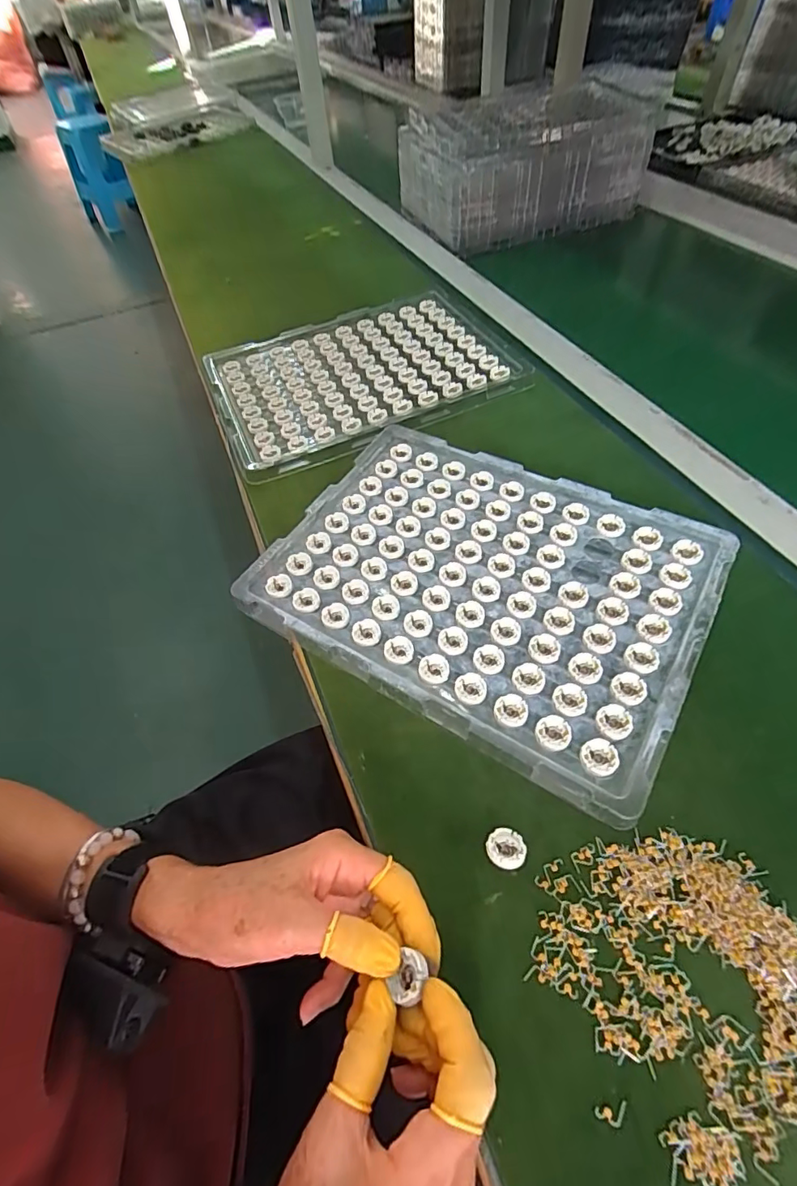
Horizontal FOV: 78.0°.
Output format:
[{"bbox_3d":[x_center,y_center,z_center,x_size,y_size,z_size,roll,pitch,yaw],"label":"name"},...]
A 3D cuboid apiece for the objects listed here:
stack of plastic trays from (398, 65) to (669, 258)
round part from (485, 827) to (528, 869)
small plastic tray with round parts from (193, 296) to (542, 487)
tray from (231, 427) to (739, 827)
[{"bbox_3d":[0.194,-0.748,0.847,0.361,0.124,0.283,-19,55,-9],"label":"stack of plastic trays"},{"bbox_3d":[0.065,0.155,0.299,0.022,0.011,0.022,-2,55,3],"label":"round part"},{"bbox_3d":[-0.048,-0.272,0.608,0.344,0.017,0.261,-21,56,-10],"label":"small plastic tray with round parts"},{"bbox_3d":[0.065,-0.018,0.412,0.342,0.018,0.252,27,61,21],"label":"tray"}]

